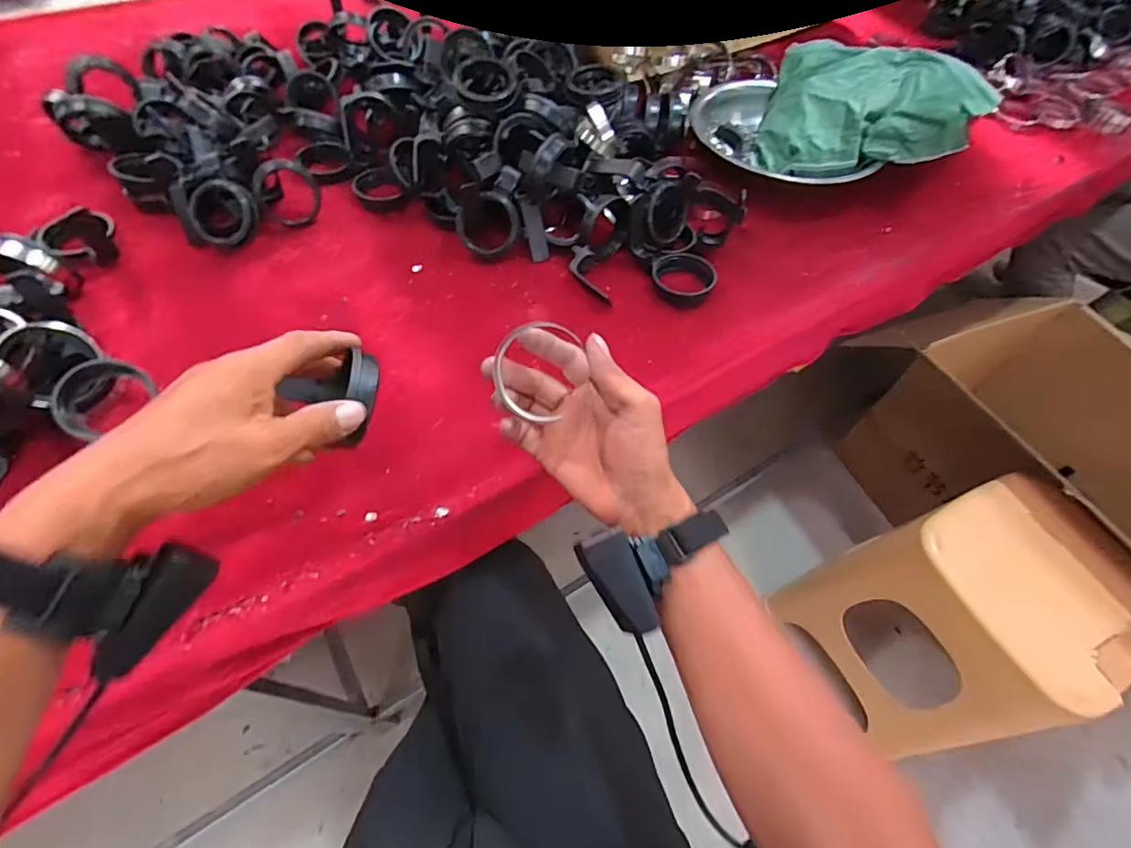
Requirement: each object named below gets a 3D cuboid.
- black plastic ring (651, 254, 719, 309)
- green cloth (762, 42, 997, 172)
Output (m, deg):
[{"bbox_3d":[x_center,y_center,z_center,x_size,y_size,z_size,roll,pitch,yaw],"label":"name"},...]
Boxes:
[{"bbox_3d":[0.129,-0.162,0.581,0.070,0.017,0.066,2,58,-3],"label":"black plastic ring"},{"bbox_3d":[0.388,-0.395,0.669,0.255,0.097,0.203,24,59,10],"label":"green cloth"}]

